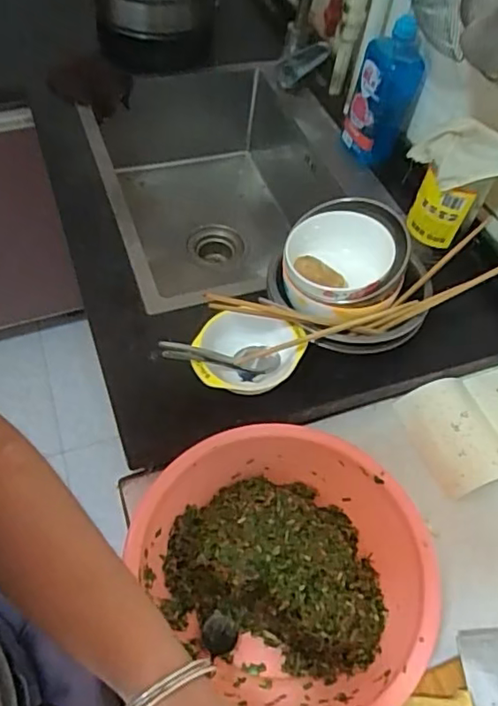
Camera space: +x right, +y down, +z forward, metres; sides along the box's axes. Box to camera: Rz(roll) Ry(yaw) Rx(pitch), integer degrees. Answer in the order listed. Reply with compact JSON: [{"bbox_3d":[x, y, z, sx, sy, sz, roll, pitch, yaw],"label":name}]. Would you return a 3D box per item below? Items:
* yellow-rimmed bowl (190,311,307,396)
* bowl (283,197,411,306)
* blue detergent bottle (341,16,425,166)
[{"bbox_3d":[-0.002,0.010,0.703,0.122,0.068,0.099,13,54,5],"label":"yellow-rimmed bowl"},{"bbox_3d":[0.118,-0.116,0.732,0.137,0.078,0.142,2,53,-3],"label":"bowl"},{"bbox_3d":[0.214,-0.405,0.942,0.102,0.223,0.064,11,53,4],"label":"blue detergent bottle"}]

